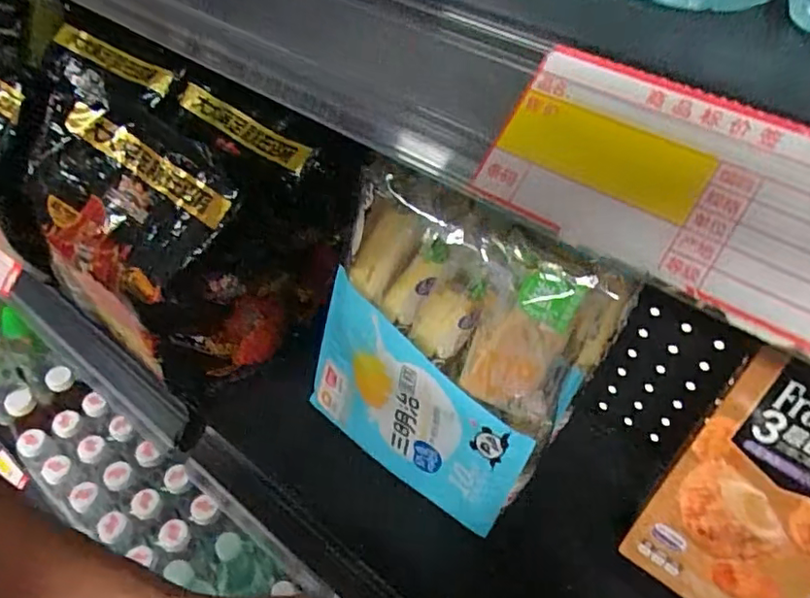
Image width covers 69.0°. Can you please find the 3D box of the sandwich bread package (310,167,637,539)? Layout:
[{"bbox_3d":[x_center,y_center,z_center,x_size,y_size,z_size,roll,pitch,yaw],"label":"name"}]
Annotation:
[{"bbox_3d":[0.022,0.042,0.417,0.189,0.229,0.061,30,48,21],"label":"sandwich bread package"}]

